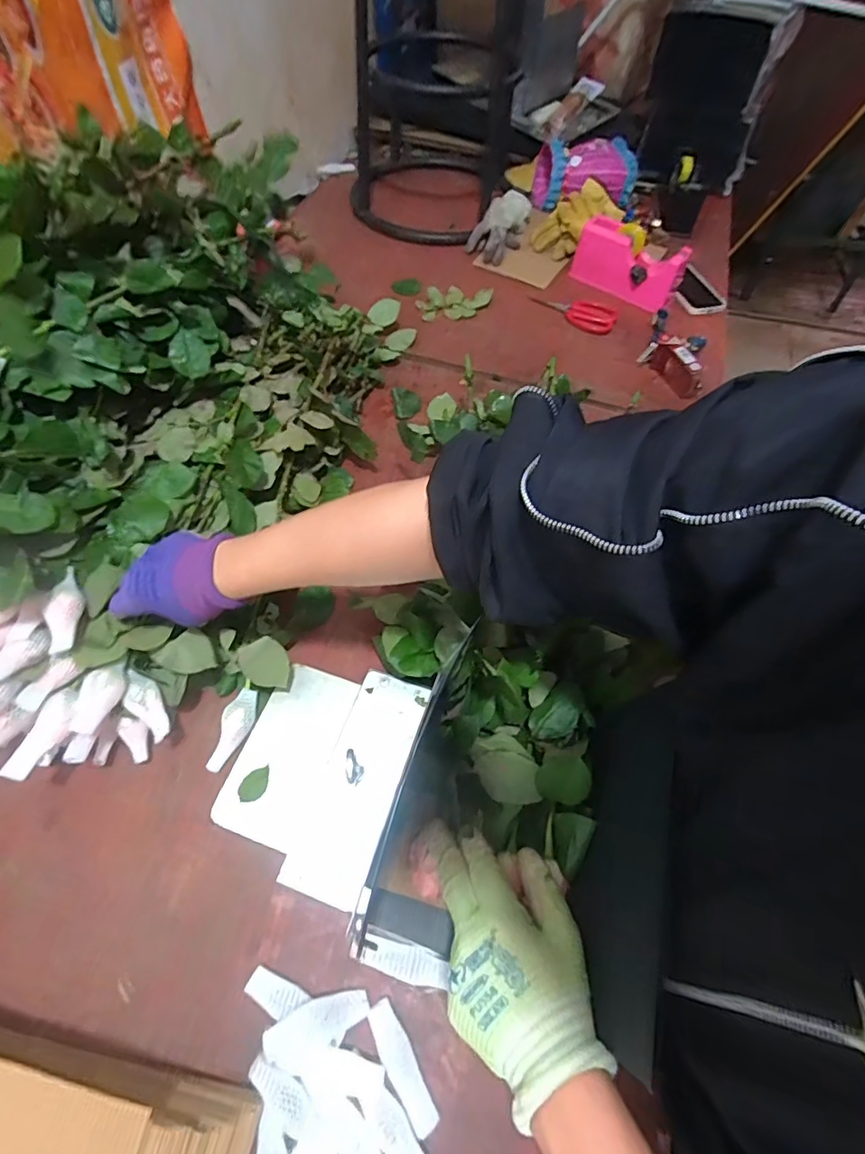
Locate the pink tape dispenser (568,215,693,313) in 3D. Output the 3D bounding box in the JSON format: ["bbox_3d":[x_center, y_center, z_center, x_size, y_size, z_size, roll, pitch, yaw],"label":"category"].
[{"bbox_3d":[0.365,-0.583,0.962,0.200,0.116,0.080,25,61,-3],"label":"pink tape dispenser"}]

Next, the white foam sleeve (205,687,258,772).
[{"bbox_3d":[-0.207,0.160,0.540,0.029,0.027,0.083,14,60,5],"label":"white foam sleeve"}]

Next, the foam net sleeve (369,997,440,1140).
[{"bbox_3d":[-0.025,0.394,0.417,0.022,0.012,0.088,-25,64,-16],"label":"foam net sleeve"}]

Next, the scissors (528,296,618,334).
[{"bbox_3d":[0.262,-0.492,0.960,0.157,0.011,0.087,18,60,8],"label":"scissors"}]

